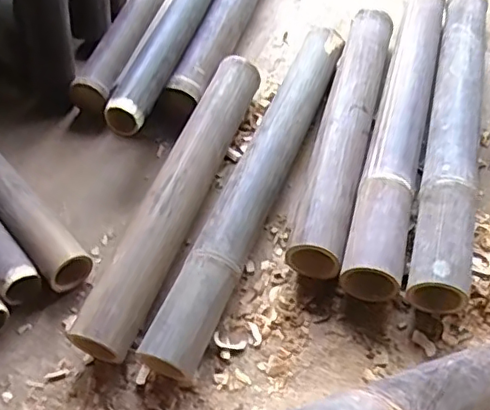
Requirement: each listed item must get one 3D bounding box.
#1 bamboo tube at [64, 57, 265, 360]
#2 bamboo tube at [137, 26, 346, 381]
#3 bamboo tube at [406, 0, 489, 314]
[{"bbox_3d":[-0.085,-0.024,0.773,0.069,0.065,0.474,14,56,18],"label":"bamboo tube"},{"bbox_3d":[0.019,-0.038,0.782,0.073,0.073,0.563,17,55,18],"label":"bamboo tube"},{"bbox_3d":[0.294,-0.121,0.803,0.072,0.067,0.582,10,55,15],"label":"bamboo tube"}]

